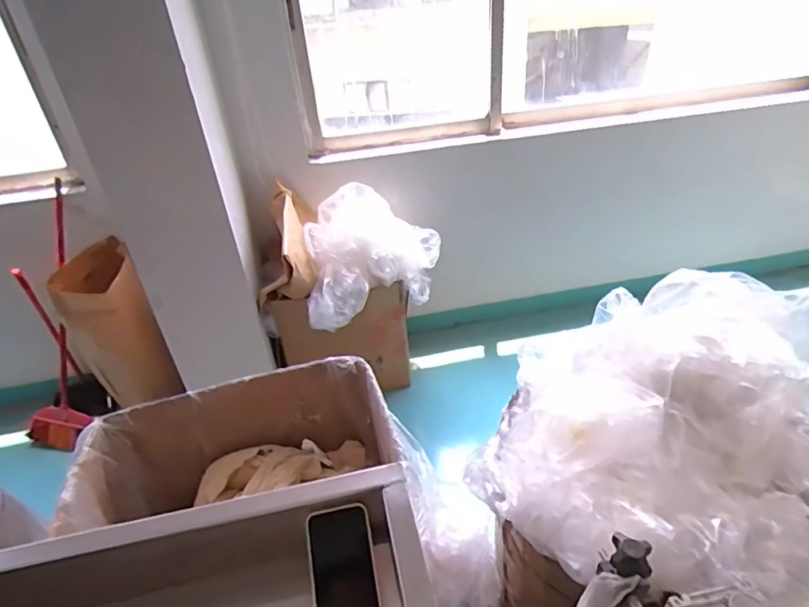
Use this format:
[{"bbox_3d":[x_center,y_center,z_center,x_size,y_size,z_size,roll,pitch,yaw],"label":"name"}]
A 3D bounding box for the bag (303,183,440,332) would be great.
[{"bbox_3d":[-0.113,-0.175,1.793,0.484,0.330,0.438,-5,33,1],"label":"bag"}]

